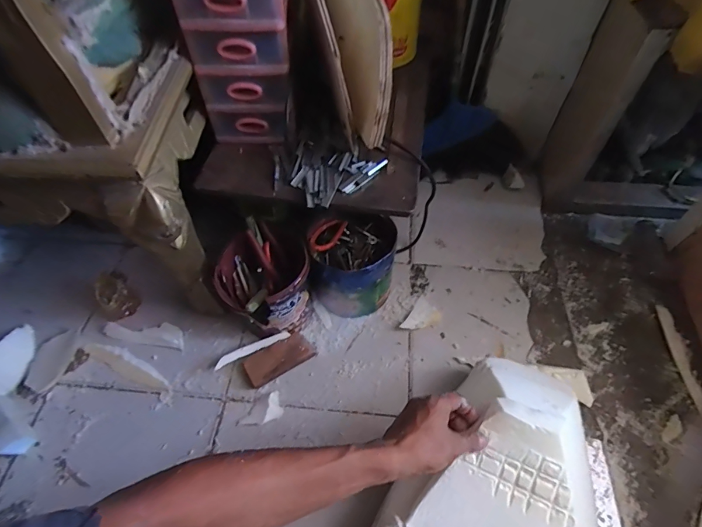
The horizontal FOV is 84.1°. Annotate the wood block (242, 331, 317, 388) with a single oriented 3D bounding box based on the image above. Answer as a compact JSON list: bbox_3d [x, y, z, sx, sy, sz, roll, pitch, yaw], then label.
[{"bbox_3d":[-0.120,0.159,0.653,0.113,0.010,0.051,-27,77,-18],"label":"wood block"}]

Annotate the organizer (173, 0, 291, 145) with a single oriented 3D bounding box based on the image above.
[{"bbox_3d":[-0.151,-0.328,0.545,0.140,0.258,0.178,-3,56,0],"label":"organizer"}]

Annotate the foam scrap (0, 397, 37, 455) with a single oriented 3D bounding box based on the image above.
[{"bbox_3d":[-0.531,0.249,0.585,0.095,0.052,0.055,39,65,24],"label":"foam scrap"}]

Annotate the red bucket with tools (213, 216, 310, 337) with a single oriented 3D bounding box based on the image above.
[{"bbox_3d":[-0.142,0.041,0.656,0.131,0.165,0.129,-1,56,1],"label":"red bucket with tools"}]

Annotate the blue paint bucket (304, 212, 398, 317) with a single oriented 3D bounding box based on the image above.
[{"bbox_3d":[0.003,0.001,0.688,0.143,0.134,0.147,-1,56,1],"label":"blue paint bucket"}]

